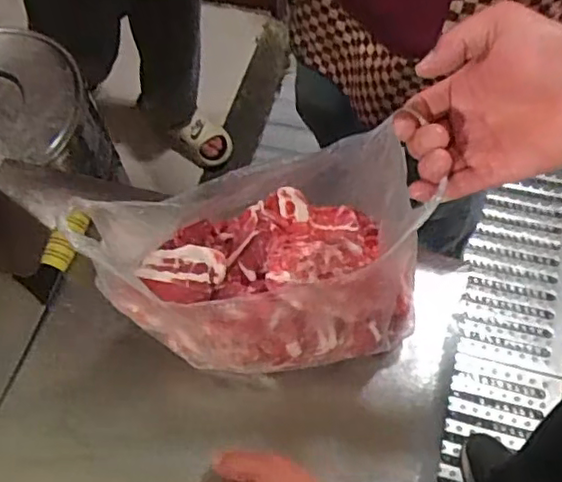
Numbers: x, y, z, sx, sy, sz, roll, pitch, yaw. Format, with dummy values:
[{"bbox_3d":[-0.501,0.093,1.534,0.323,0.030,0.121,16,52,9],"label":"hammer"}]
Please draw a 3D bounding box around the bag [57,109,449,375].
[{"bbox_3d":[-0.020,0.013,0.552,0.254,0.172,0.148,-10,59,-1],"label":"bag"}]

